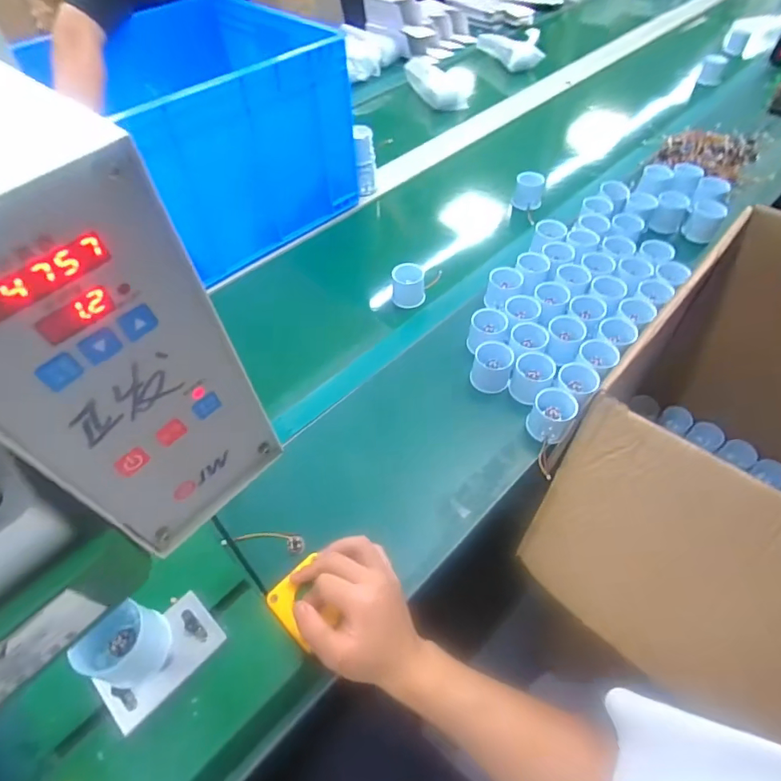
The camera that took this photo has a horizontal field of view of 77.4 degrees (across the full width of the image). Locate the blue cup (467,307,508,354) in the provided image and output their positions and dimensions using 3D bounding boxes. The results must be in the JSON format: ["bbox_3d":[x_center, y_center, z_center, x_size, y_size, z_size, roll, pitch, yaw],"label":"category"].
[{"bbox_3d":[0.140,-0.082,0.706,0.051,0.049,0.053,-1,52,2],"label":"blue cup"}]

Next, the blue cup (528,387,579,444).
[{"bbox_3d":[0.205,0.032,0.620,0.051,0.051,0.059,22,57,19],"label":"blue cup"}]

